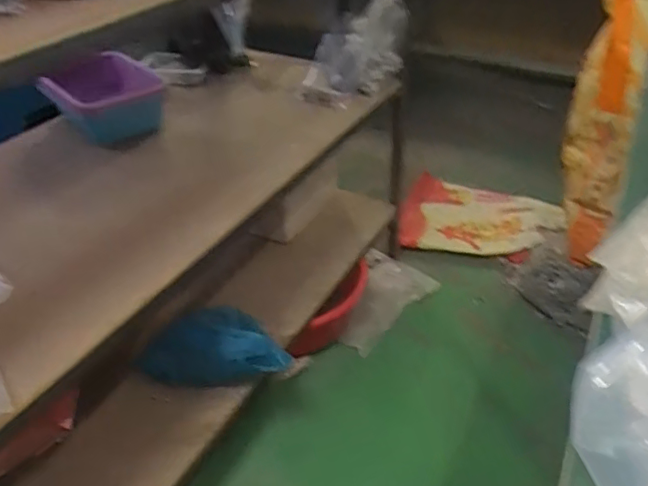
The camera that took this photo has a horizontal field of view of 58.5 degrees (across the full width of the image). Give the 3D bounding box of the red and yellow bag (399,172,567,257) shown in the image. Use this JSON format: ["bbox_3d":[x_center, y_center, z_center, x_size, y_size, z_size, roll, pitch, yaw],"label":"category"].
[{"bbox_3d":[0.498,-0.099,1.866,0.486,0.086,0.362,3,41,12],"label":"red and yellow bag"}]

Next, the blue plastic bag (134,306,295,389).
[{"bbox_3d":[-0.208,0.215,1.124,0.276,0.182,0.104,-5,37,-4],"label":"blue plastic bag"}]

